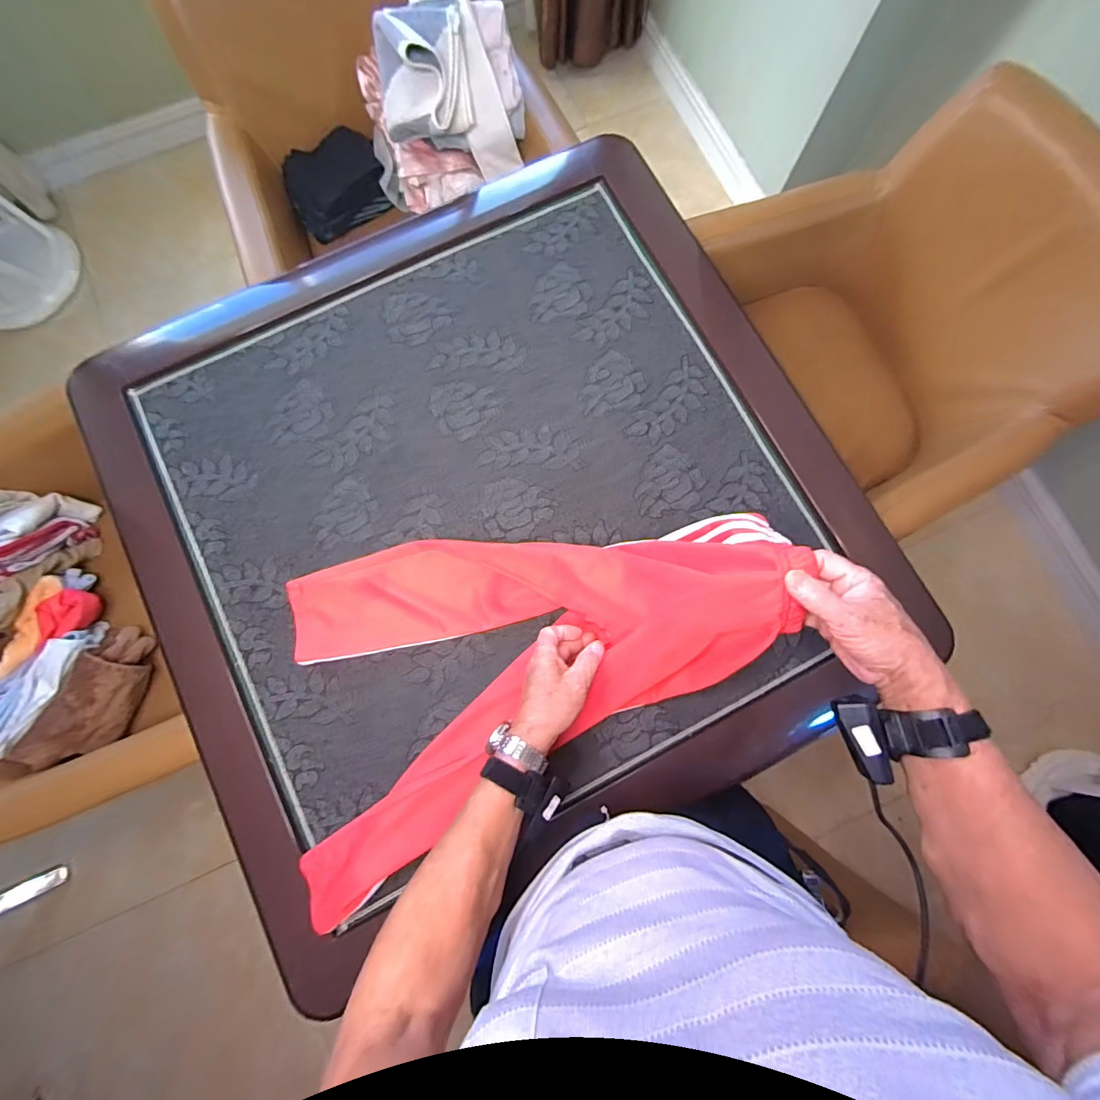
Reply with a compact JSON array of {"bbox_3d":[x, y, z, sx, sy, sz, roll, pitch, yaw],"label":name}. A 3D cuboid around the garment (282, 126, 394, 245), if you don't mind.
[{"bbox_3d":[-0.469,-0.807,1.035,0.216,0.073,0.154,-32,82,-5],"label":"garment"}]

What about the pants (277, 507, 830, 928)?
[{"bbox_3d":[-0.025,0.156,0.523,0.575,0.200,0.382,-10,83,-4],"label":"pants"}]

